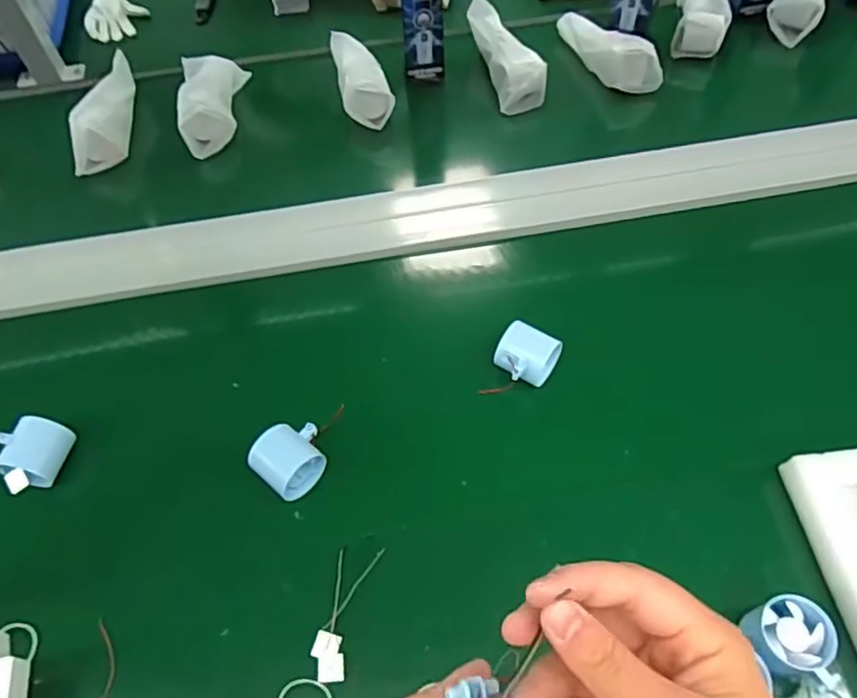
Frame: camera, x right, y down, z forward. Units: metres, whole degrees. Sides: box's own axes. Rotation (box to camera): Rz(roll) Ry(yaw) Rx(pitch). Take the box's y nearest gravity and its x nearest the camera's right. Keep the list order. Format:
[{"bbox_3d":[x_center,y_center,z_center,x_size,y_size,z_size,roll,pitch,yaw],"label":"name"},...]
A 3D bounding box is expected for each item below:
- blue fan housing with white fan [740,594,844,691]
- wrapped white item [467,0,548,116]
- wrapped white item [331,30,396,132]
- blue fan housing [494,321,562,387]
[{"bbox_3d":[0.285,0.233,0.504,0.059,0.045,0.064,0,56,4],"label":"blue fan housing with white fan"},{"bbox_3d":[0.110,-0.450,0.961,0.066,0.060,0.188,-21,74,-10],"label":"wrapped white item"},{"bbox_3d":[-0.106,-0.411,0.963,0.064,0.063,0.181,-14,56,-6],"label":"wrapped white item"},{"bbox_3d":[0.104,0.015,0.677,0.060,0.049,0.061,23,60,17],"label":"blue fan housing"}]

